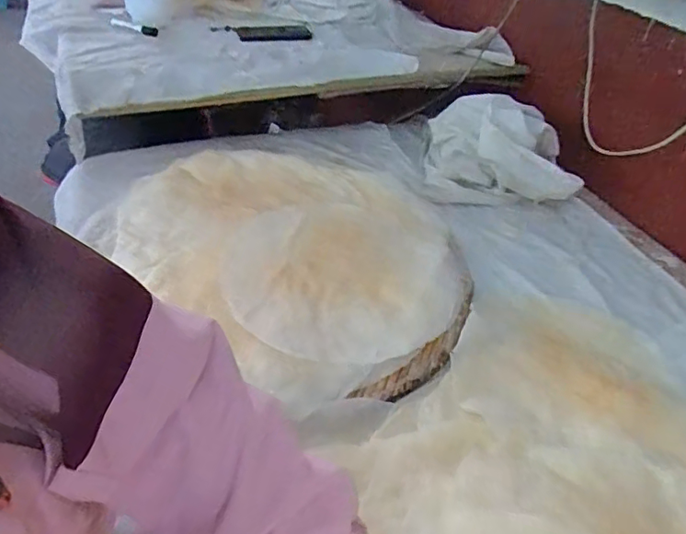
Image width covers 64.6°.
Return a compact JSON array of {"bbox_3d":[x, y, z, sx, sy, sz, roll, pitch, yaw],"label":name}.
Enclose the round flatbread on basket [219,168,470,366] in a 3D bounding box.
[{"bbox_3d":[0.015,-0.029,0.905,0.354,0.034,0.466,12,41,8],"label":"round flatbread on basket"}]

